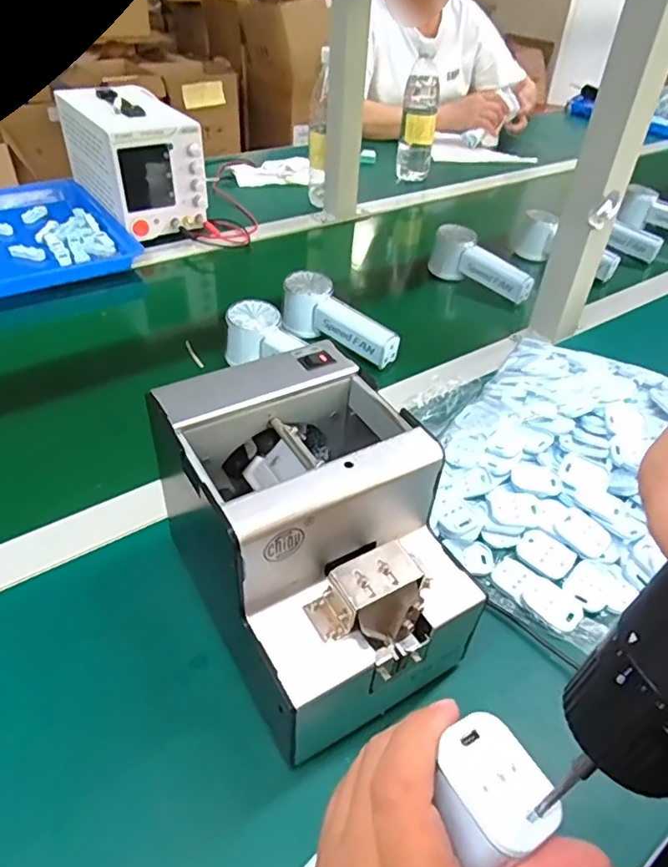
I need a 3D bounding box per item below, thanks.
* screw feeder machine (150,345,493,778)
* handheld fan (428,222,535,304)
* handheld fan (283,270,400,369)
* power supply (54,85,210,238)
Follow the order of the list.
[{"bbox_3d":[-0.012,0.065,0.347,0.136,0.153,0.175,-23,47,-27],"label":"screw feeder machine"},{"bbox_3d":[0.199,-0.230,0.778,0.167,0.059,0.051,34,50,31],"label":"handheld fan"},{"bbox_3d":[0.007,-0.126,0.640,0.051,0.053,0.142,-31,51,-33],"label":"handheld fan"},{"bbox_3d":[-0.306,-0.422,0.883,0.128,0.143,0.257,-22,47,-26],"label":"power supply"}]

